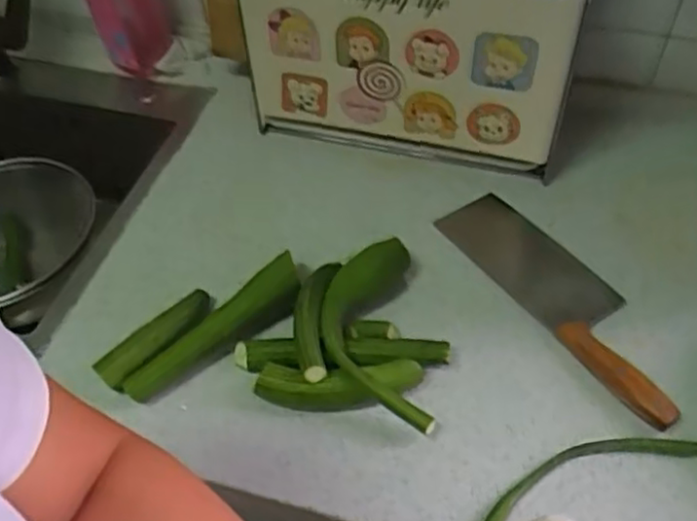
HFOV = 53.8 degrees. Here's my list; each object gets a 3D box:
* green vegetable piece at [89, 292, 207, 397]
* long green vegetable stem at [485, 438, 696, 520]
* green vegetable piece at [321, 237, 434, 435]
[{"bbox_3d":[-0.184,0.076,0.666,0.037,0.026,0.126,34,60,26],"label":"green vegetable piece"},{"bbox_3d":[0.200,0.177,0.577,0.206,0.011,0.045,-16,52,-10],"label":"long green vegetable stem"},{"bbox_3d":[0.022,0.069,0.658,0.094,0.040,0.206,-3,51,0],"label":"green vegetable piece"}]

